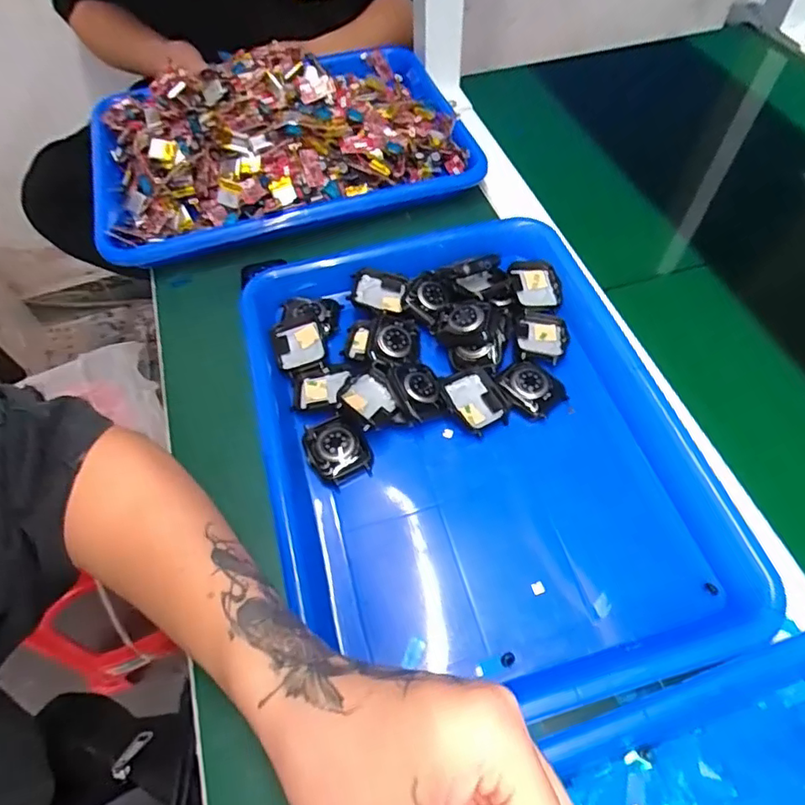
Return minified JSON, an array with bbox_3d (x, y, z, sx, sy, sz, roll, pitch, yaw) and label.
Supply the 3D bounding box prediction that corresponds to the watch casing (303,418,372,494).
[{"bbox_3d":[-0.042,0.031,0.358,0.037,0.011,0.044,-25,60,-12],"label":"watch casing"}]

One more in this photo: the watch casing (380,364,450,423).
[{"bbox_3d":[0.009,-0.010,0.370,0.032,0.012,0.047,-18,59,-8],"label":"watch casing"}]

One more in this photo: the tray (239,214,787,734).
[{"bbox_3d":[0.045,0.016,0.362,0.267,0.033,0.331,-16,59,-7],"label":"tray"}]

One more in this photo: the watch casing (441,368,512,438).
[{"bbox_3d":[0.050,-0.002,0.370,0.038,0.009,0.042,-23,60,-11],"label":"watch casing"}]

